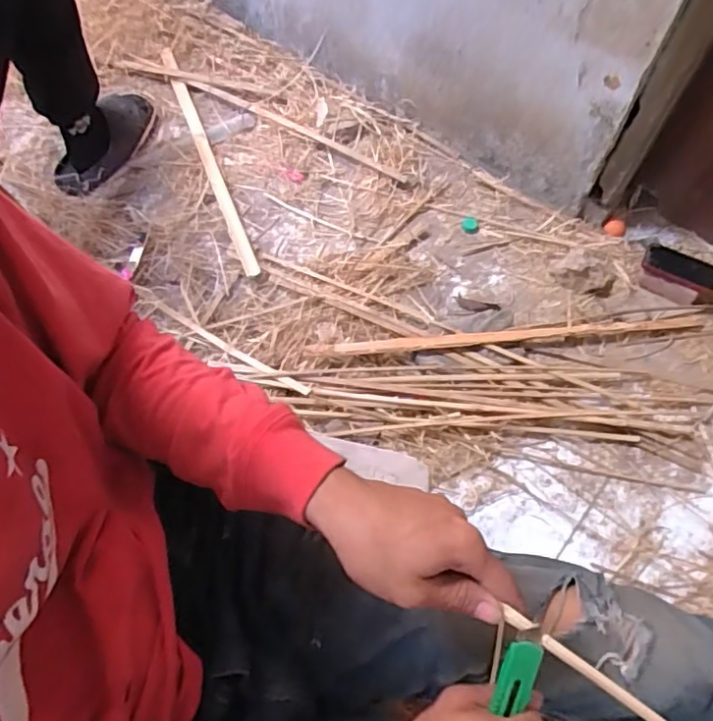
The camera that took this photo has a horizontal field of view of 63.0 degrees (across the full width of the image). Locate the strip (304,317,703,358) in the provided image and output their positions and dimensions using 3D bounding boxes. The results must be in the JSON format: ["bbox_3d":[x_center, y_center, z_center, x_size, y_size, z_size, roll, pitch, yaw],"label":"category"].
[{"bbox_3d":[0.265,-0.041,1.004,0.690,0.024,0.027,-5,61,-6],"label":"strip"}]

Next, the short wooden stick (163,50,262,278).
[{"bbox_3d":[-0.320,-0.444,1.227,0.029,0.015,0.699,-18,63,-13],"label":"short wooden stick"}]

